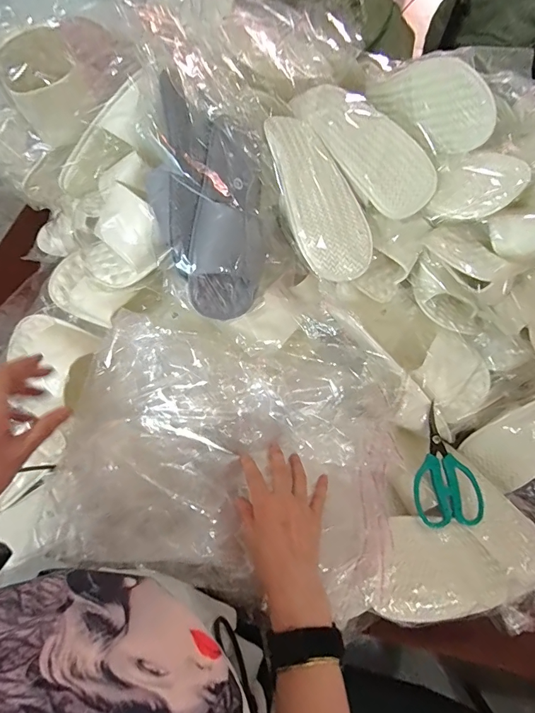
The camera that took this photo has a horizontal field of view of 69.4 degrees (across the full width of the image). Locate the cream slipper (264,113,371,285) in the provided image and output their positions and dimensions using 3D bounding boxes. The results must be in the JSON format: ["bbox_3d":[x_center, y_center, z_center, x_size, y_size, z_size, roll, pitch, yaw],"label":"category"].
[{"bbox_3d":[0.059,-0.204,0.479,0.096,0.040,0.226,-18,82,-11],"label":"cream slipper"}]

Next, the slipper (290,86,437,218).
[{"bbox_3d":[0.121,-0.288,0.519,0.108,0.047,0.248,-31,70,-16],"label":"slipper"}]

